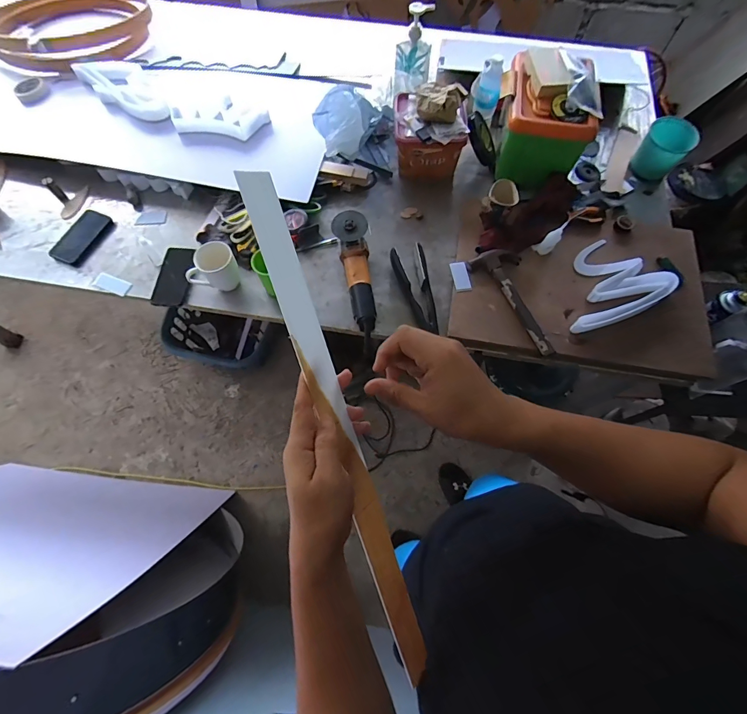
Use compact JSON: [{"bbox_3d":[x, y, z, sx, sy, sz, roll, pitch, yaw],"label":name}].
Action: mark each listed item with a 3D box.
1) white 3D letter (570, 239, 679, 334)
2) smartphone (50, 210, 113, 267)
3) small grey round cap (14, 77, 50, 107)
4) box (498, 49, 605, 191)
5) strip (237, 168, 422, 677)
[{"bbox_3d":[0.547,-0.178,0.913,0.273,0.040,0.203,-26,70,-10],"label":"white 3D letter"},{"bbox_3d":[-0.765,-0.313,1.005,0.091,0.012,0.164,19,70,7],"label":"smartphone"},{"bbox_3d":[-1.015,-0.793,1.144,0.089,0.029,0.083,0,68,0],"label":"small grey round cap"},{"bbox_3d":[0.450,-0.616,1.007,0.214,0.213,0.258,8,69,3],"label":"box"},{"bbox_3d":[-0.027,0.094,0.397,0.040,0.010,0.546,-28,106,-45],"label":"strip"}]

